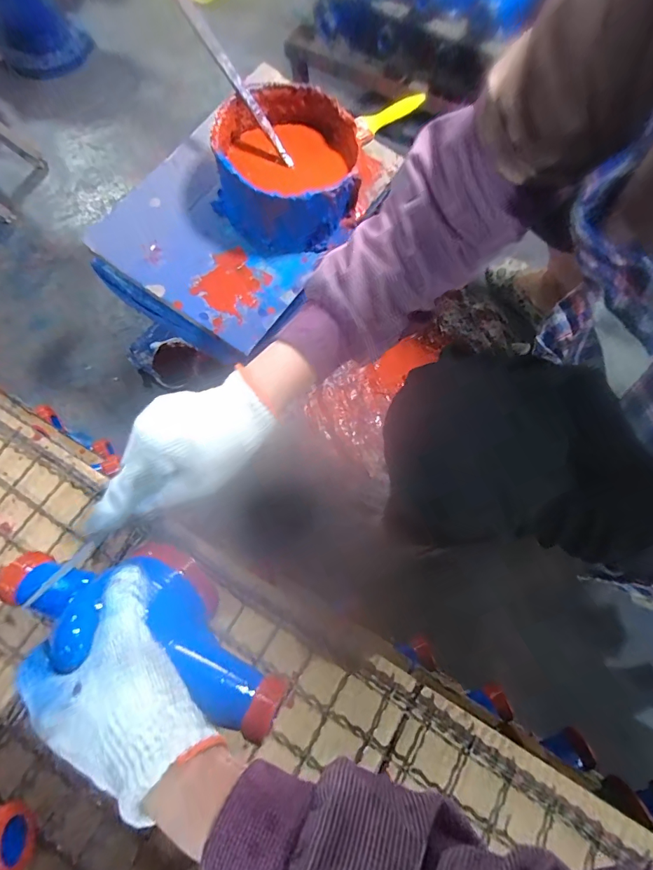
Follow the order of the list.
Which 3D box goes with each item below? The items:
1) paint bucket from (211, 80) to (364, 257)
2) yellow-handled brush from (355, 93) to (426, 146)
[{"bbox_3d":[-0.051,-0.321,0.512,0.172,0.112,0.142,-16,72,-5],"label":"paint bucket"},{"bbox_3d":[0.089,-0.460,0.595,0.121,0.022,0.024,-39,75,-12],"label":"yellow-handled brush"}]

